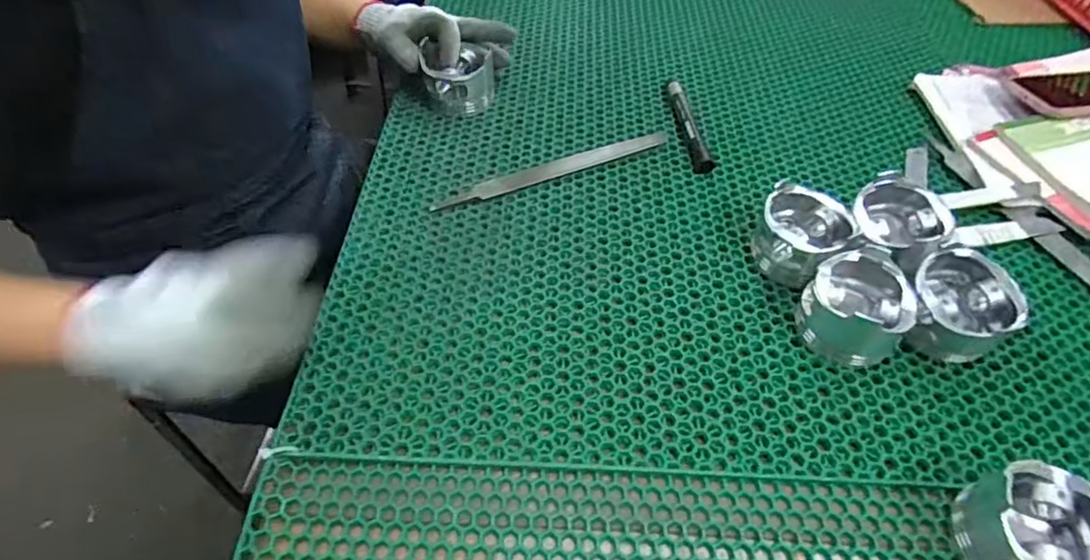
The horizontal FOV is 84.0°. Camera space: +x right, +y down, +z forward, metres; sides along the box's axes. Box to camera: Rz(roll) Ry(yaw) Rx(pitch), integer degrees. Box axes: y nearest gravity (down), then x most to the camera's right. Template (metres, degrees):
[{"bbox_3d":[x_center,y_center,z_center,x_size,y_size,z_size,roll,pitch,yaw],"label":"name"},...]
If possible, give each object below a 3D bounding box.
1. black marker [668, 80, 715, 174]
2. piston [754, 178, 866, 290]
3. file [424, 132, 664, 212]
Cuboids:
[{"bbox_3d":[0.149,-0.158,0.616,0.019,0.018,0.128,-3,52,-6],"label":"black marker"},{"bbox_3d":[0.211,-0.036,0.495,0.068,0.058,0.079,-29,59,-24],"label":"piston"},{"bbox_3d":[0.010,-0.107,0.575,0.241,0.004,0.024,-19,55,-18],"label":"file"}]

